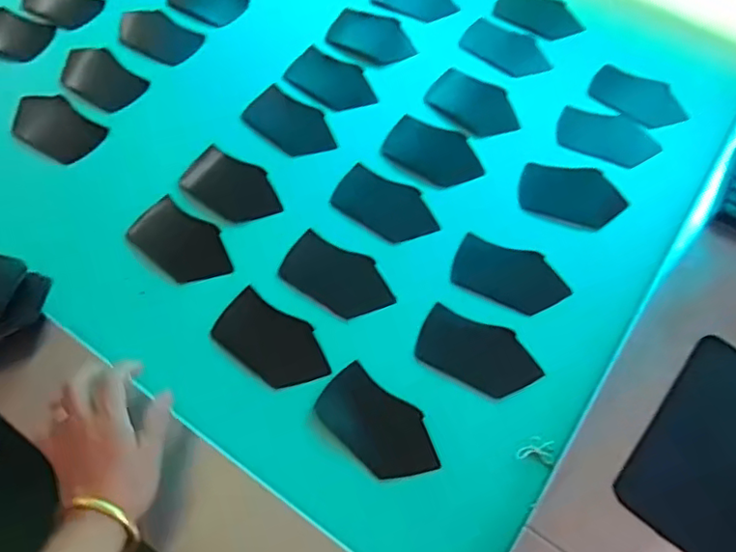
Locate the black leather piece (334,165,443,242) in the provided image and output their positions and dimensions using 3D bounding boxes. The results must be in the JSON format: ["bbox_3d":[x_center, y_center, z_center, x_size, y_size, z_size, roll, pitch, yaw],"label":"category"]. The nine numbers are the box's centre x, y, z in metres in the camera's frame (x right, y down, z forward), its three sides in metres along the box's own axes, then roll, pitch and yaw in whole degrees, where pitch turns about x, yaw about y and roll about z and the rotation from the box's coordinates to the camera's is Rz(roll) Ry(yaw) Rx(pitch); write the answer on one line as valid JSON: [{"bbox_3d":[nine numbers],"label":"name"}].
[{"bbox_3d":[0.021,-0.083,0.699,0.125,0.004,0.074,29,65,14],"label":"black leather piece"}]

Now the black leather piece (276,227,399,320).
[{"bbox_3d":[-0.034,0.003,0.658,0.128,0.004,0.072,27,68,13],"label":"black leather piece"}]

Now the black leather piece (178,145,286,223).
[{"bbox_3d":[-0.165,-0.107,0.708,0.124,0.006,0.073,30,70,10],"label":"black leather piece"}]

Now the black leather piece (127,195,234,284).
[{"bbox_3d":[-0.214,-0.039,0.668,0.125,0.004,0.071,38,67,17],"label":"black leather piece"}]

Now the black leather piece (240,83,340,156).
[{"bbox_3d":[-0.101,-0.199,0.762,0.129,0.006,0.075,40,68,18],"label":"black leather piece"}]

